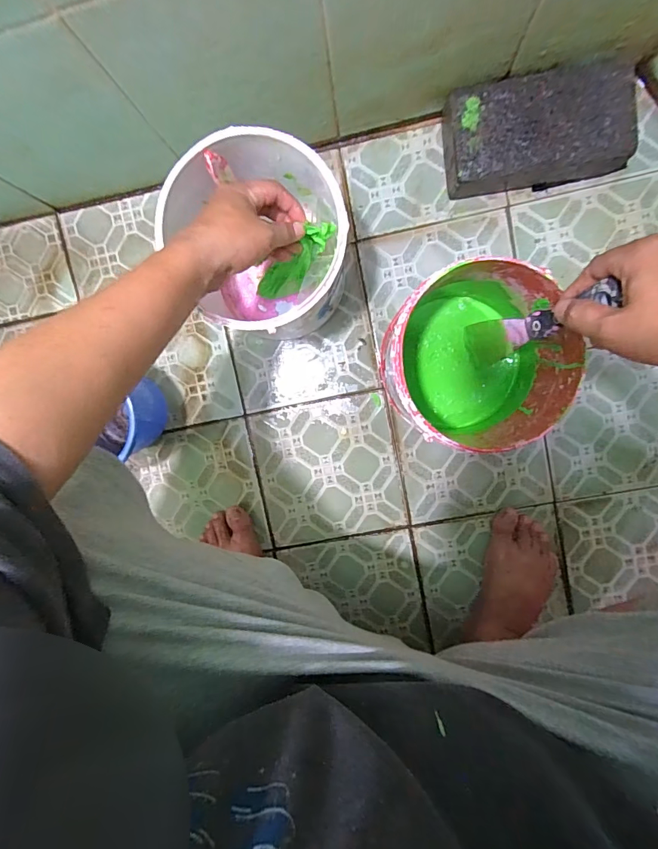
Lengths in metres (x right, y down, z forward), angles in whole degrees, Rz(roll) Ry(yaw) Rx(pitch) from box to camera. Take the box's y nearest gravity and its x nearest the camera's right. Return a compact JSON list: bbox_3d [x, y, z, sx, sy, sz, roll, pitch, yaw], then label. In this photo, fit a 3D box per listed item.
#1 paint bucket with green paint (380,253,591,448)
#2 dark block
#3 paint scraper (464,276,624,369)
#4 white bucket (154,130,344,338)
[{"bbox_3d":[0.158,-0.073,0.483,0.175,0.194,0.181,5,95,4],"label":"paint bucket with green paint"},{"bbox_3d":[0.255,-0.355,0.516,0.217,0.065,0.117,-6,94,5],"label":"dark block"},{"bbox_3d":[0.176,-0.089,0.380,0.010,0.207,0.045,-29,92,-9],"label":"paint scraper"},{"bbox_3d":[-0.067,-0.192,0.488,0.176,0.196,0.176,0,95,5],"label":"white bucket"}]

